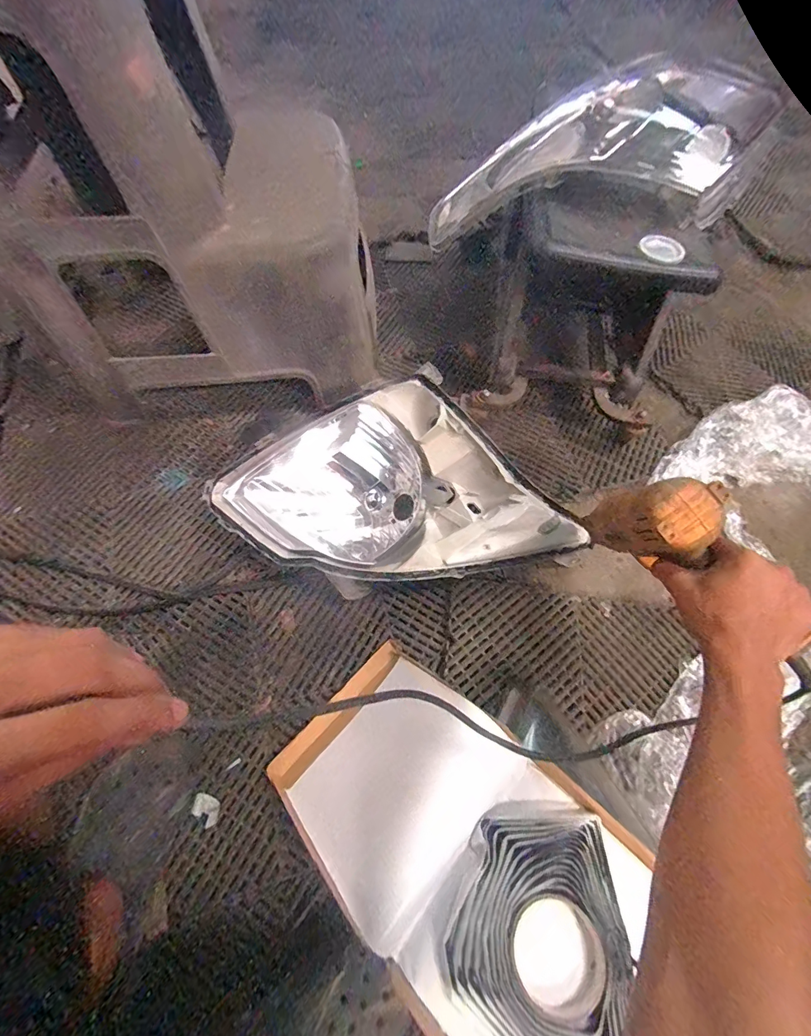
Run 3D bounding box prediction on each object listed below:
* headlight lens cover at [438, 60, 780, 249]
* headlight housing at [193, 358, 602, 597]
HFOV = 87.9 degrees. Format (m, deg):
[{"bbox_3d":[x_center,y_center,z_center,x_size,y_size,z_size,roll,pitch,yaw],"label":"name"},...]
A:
[{"bbox_3d":[0.240,-0.497,0.589,0.423,0.126,0.187,-4,64,14],"label":"headlight lens cover"},{"bbox_3d":[-0.007,-0.039,0.644,0.567,0.196,0.271,-3,65,-4],"label":"headlight housing"}]

